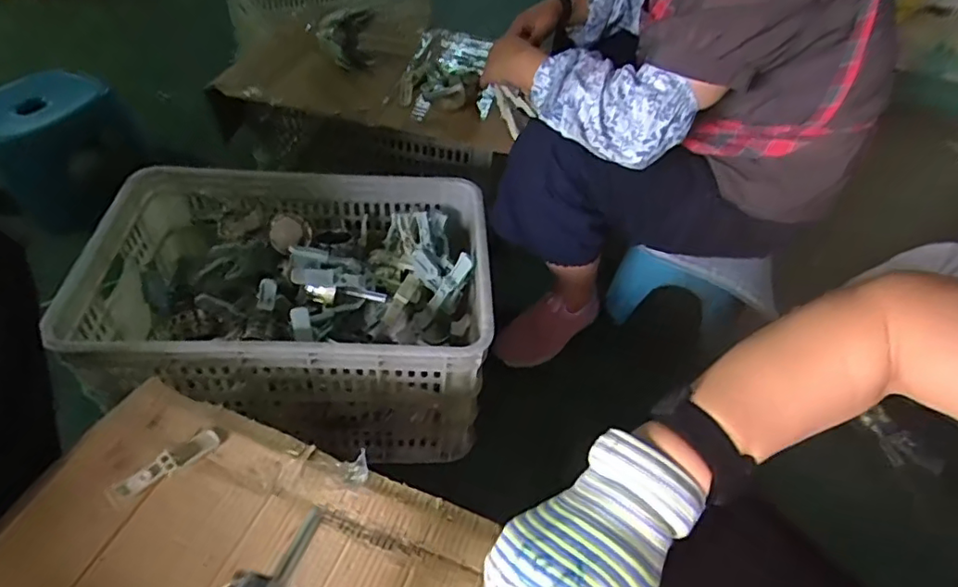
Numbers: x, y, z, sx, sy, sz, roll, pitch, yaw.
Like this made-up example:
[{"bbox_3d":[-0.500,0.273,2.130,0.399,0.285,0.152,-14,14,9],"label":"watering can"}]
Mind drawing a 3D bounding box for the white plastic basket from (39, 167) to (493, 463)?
[{"bbox_3d":[-0.271,0.022,0.891,0.534,0.266,0.359,1,48,-6],"label":"white plastic basket"}]

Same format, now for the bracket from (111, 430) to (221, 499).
[{"bbox_3d":[-0.294,0.162,0.553,0.095,0.019,0.023,-33,59,-31],"label":"bracket"}]

